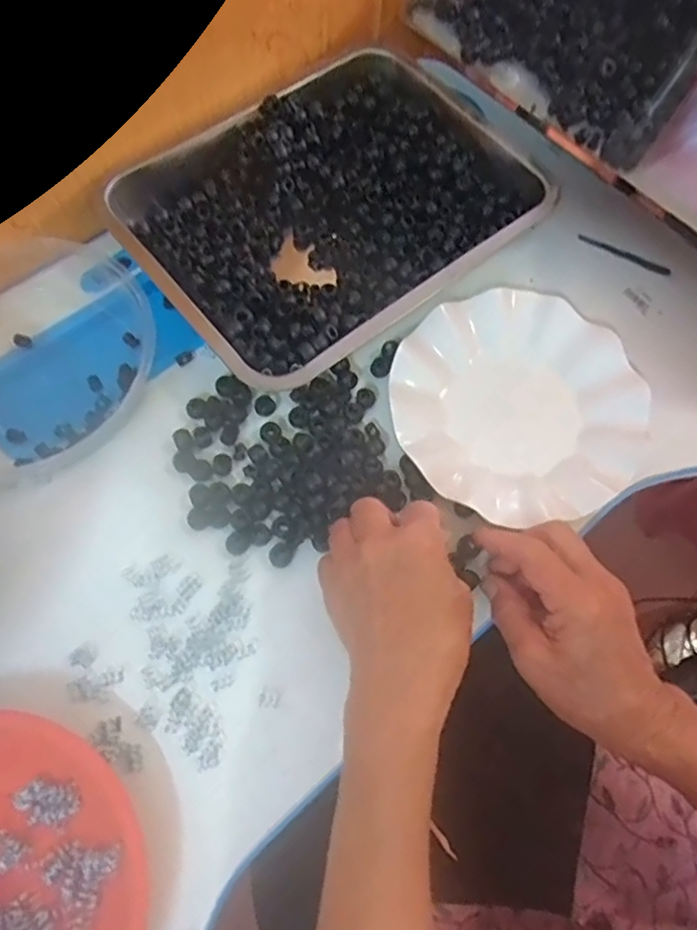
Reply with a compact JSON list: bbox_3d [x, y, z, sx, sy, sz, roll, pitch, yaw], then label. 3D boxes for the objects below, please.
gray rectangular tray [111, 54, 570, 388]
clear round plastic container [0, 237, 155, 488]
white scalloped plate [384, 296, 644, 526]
[{"bbox_3d":[-0.014,-0.206,0.485,0.298,0.046,0.231,-36,73,-15],"label":"gray rectangular tray"},{"bbox_3d":[-0.230,-0.088,0.438,0.172,0.043,0.178,40,72,13],"label":"clear round plastic container"},{"bbox_3d":[0.123,-0.045,0.440,0.175,0.021,0.175,1,68,-2],"label":"white scalloped plate"}]

